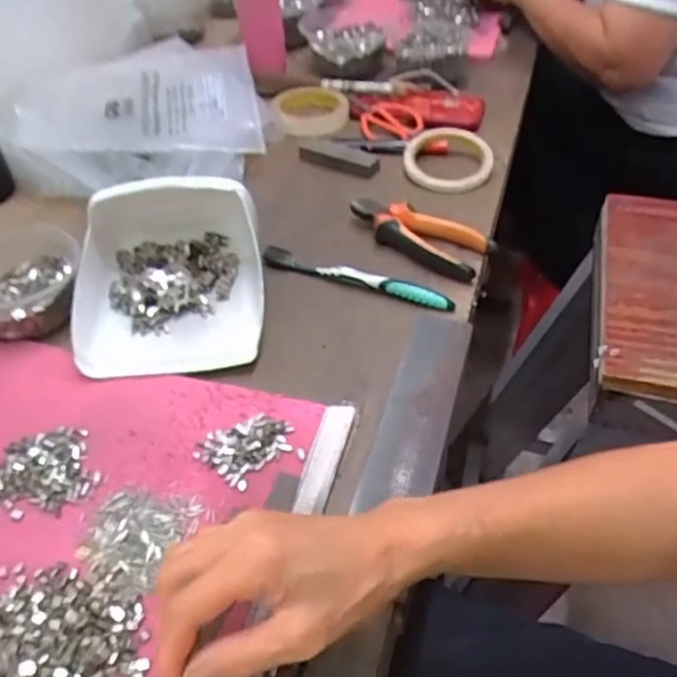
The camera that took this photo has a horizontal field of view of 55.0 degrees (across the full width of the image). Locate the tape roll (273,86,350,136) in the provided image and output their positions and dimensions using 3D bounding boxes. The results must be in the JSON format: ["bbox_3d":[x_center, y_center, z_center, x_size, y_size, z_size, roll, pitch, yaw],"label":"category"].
[{"bbox_3d":[-0.037,-0.302,0.858,0.099,0.025,0.096,0,44,3],"label":"tape roll"}]

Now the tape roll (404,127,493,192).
[{"bbox_3d":[0.128,-0.213,0.755,0.097,0.022,0.109,-3,44,0],"label":"tape roll"}]

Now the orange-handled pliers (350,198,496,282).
[{"bbox_3d":[0.075,-0.104,0.636,0.146,0.021,0.062,24,50,26],"label":"orange-handled pliers"}]

